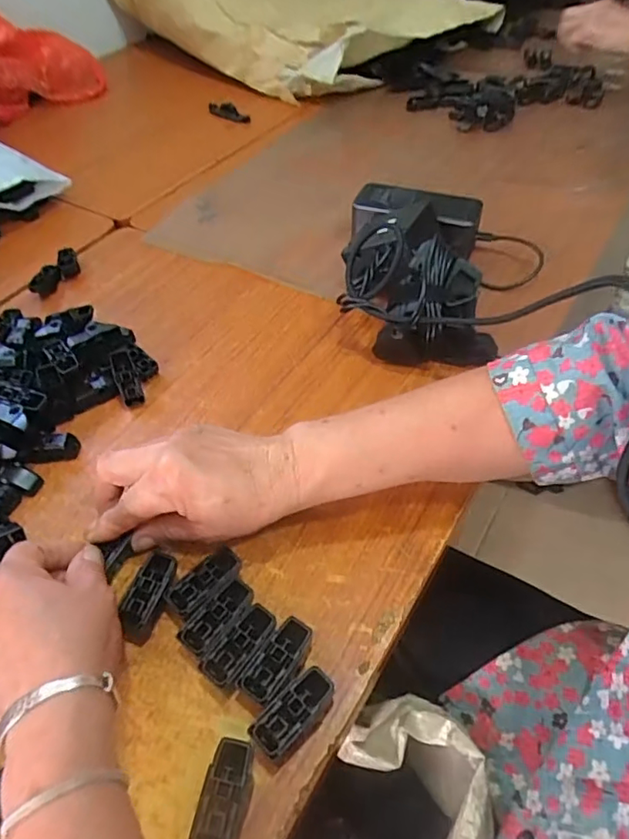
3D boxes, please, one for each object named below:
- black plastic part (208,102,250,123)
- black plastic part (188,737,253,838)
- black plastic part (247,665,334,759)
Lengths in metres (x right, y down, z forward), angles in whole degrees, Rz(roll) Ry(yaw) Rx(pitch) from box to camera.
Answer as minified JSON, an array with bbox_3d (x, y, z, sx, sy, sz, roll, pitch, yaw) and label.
[{"bbox_3d":[-0.135,-0.483,0.883,0.087,0.028,0.014,34,59,29],"label":"black plastic part"},{"bbox_3d":[-0.044,0.192,0.284,0.024,0.022,0.049,7,50,10],"label":"black plastic part"},{"bbox_3d":[-0.010,0.163,0.308,0.049,0.020,0.023,-37,56,-25],"label":"black plastic part"}]

